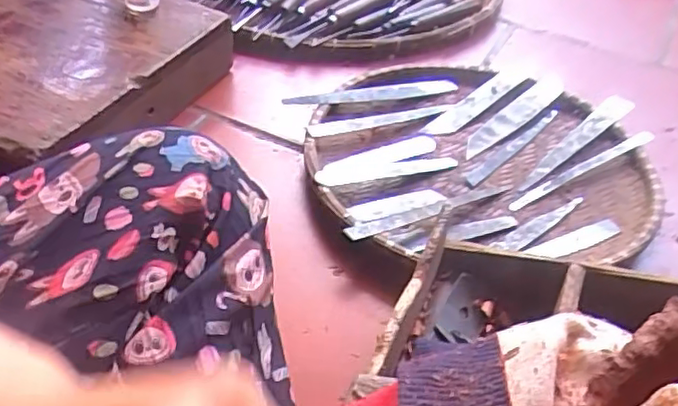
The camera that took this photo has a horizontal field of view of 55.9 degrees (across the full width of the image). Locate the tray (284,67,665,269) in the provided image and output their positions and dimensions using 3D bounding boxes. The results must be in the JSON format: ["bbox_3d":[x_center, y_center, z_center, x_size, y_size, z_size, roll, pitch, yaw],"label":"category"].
[{"bbox_3d":[0.143,-0.050,0.644,0.338,0.033,0.306,-10,46,-15],"label":"tray"}]

